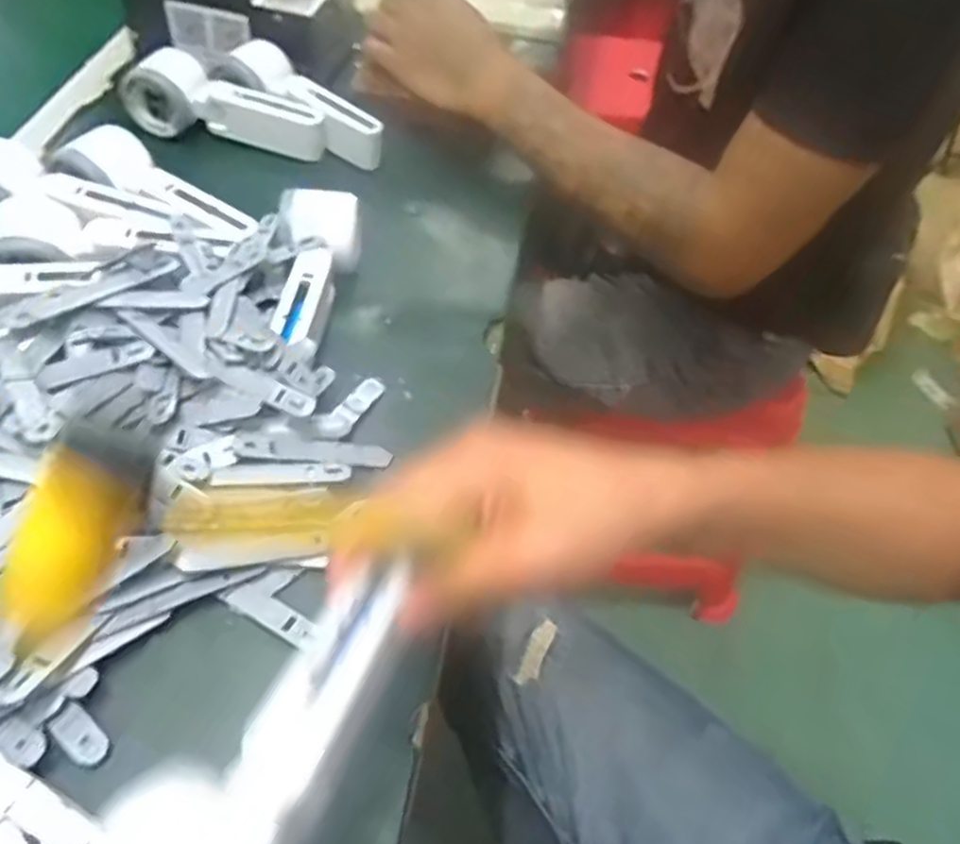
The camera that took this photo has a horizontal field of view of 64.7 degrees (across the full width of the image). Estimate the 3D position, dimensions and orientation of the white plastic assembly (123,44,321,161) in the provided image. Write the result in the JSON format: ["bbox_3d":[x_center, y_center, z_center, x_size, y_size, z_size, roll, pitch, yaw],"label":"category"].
[{"bbox_3d":[-0.223,-0.273,0.651,0.176,0.063,0.039,13,52,5],"label":"white plastic assembly"}]

